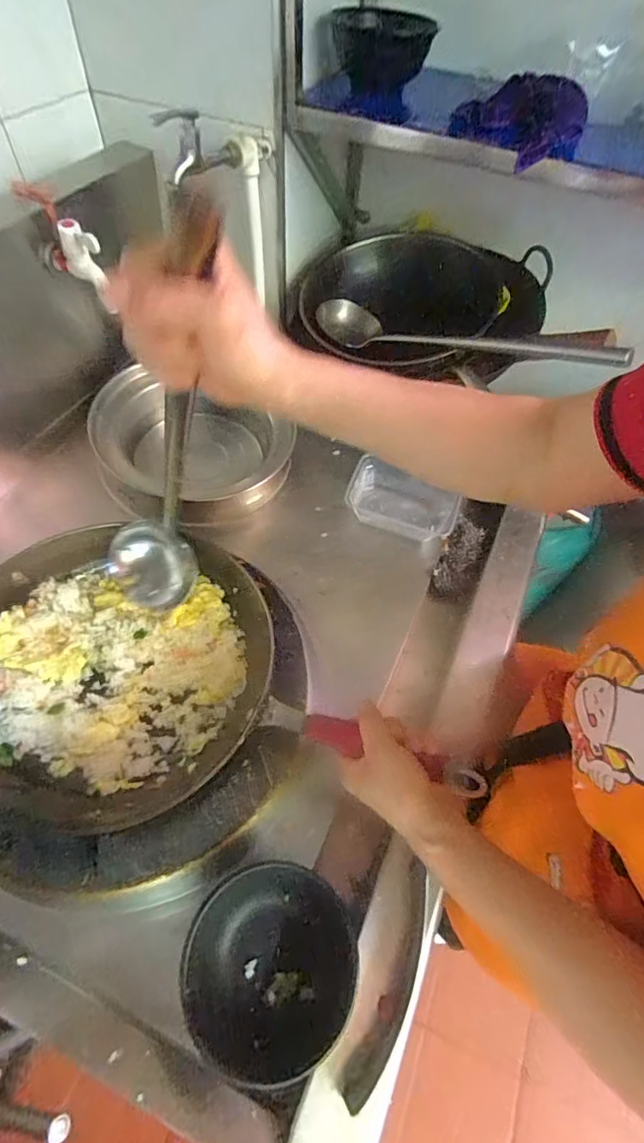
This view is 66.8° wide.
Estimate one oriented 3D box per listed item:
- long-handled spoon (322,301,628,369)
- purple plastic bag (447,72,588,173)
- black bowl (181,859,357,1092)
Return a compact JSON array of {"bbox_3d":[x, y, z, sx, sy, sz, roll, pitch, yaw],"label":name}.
[{"bbox_3d":[0.178,-0.351,0.721,0.091,0.068,0.491,-34,44,-24],"label":"long-handled spoon"},{"bbox_3d":[0.250,-0.576,0.619,0.159,0.057,0.127,14,56,4],"label":"purple plastic bag"},{"bbox_3d":[-0.046,0.368,0.457,0.153,0.058,0.162,2,56,-3],"label":"black bowl"}]

